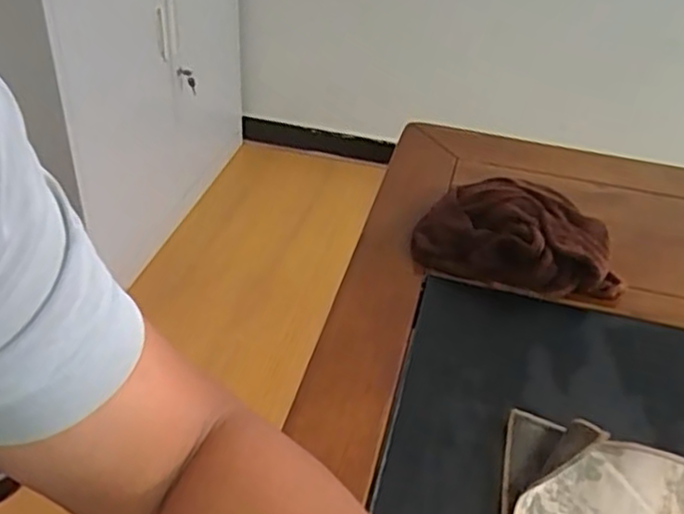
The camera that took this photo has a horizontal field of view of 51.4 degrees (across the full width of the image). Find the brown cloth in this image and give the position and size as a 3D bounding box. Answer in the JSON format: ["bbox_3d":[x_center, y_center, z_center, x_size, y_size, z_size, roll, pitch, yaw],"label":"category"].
[{"bbox_3d":[0.153,-0.019,0.608,0.169,0.055,0.091,14,39,14],"label":"brown cloth"}]

